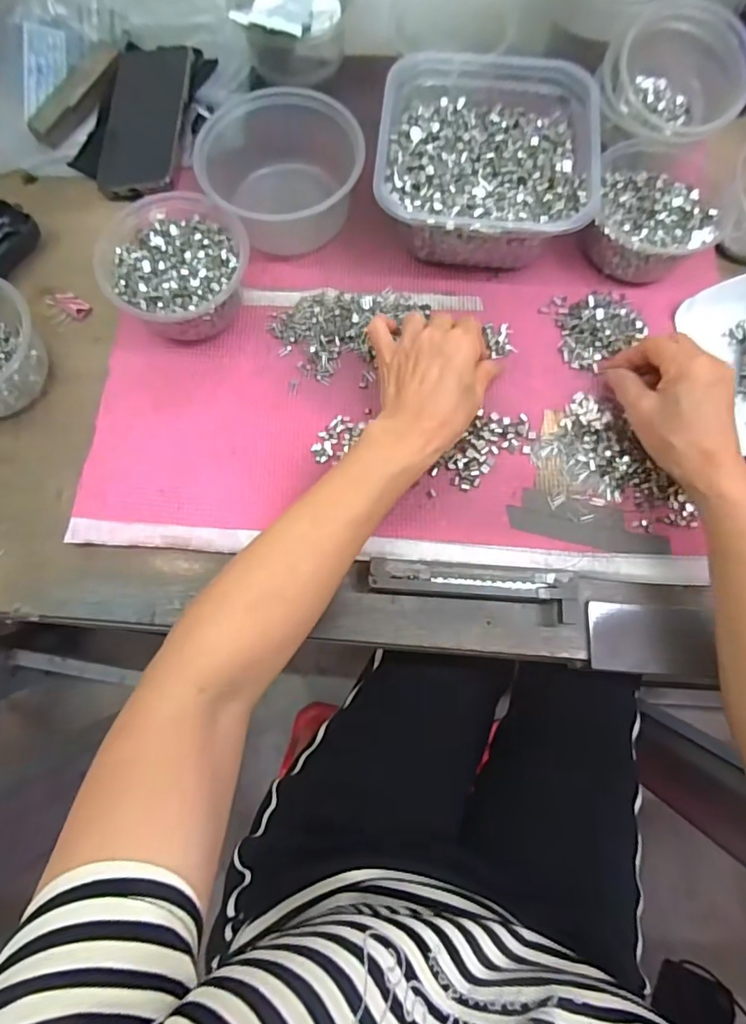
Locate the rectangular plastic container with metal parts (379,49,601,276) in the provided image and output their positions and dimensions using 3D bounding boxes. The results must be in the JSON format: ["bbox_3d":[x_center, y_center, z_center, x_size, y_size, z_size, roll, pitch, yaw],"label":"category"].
[{"bbox_3d":[0.092,-0.301,0.456,0.172,0.071,0.183,5,77,1],"label":"rectangular plastic container with metal parts"}]

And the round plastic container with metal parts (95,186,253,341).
[{"bbox_3d":[-0.160,-0.197,0.438,0.112,0.059,0.109,0,76,0],"label":"round plastic container with metal parts"}]

